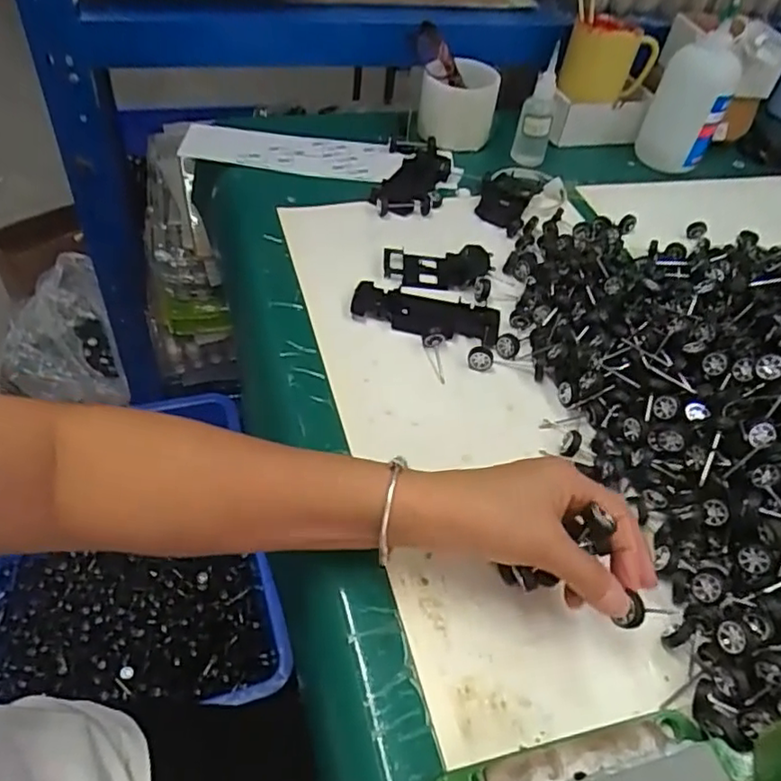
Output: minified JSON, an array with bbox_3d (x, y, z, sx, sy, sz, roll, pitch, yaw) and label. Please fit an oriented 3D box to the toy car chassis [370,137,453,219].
[{"bbox_3d":[0.024,-0.230,0.687,0.071,0.025,0.152,12,48,2],"label":"toy car chassis"}]

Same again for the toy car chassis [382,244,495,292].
[{"bbox_3d":[0.043,-0.113,0.582,0.095,0.016,0.049,1,48,-7],"label":"toy car chassis"}]

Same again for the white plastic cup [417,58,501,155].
[{"bbox_3d":[0.076,-0.318,0.720,0.082,0.084,0.081,2,49,-3],"label":"white plastic cup"}]

